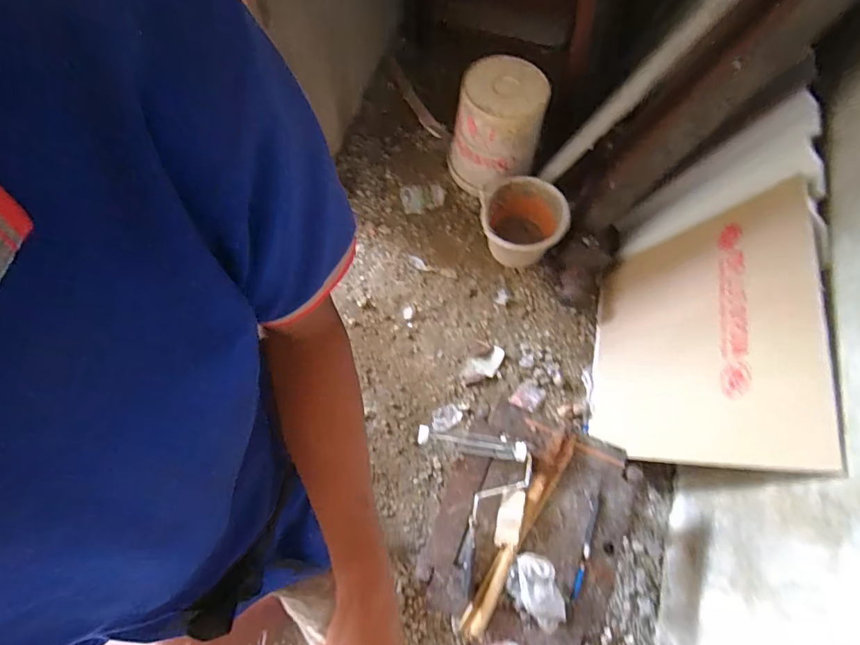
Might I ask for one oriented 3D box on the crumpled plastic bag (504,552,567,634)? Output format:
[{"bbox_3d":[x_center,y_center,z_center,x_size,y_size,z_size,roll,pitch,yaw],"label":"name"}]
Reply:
[{"bbox_3d":[0.215,0.555,0.988,0.101,0.060,0.151,-13,68,-6],"label":"crumpled plastic bag"}]

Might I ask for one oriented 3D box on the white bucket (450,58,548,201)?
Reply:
[{"bbox_3d":[0.230,-0.664,1.673,0.299,0.379,0.322,14,69,6],"label":"white bucket"}]

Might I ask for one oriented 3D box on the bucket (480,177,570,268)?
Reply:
[{"bbox_3d":[0.305,-0.327,1.608,0.280,0.163,0.273,0,67,-1],"label":"bucket"}]

